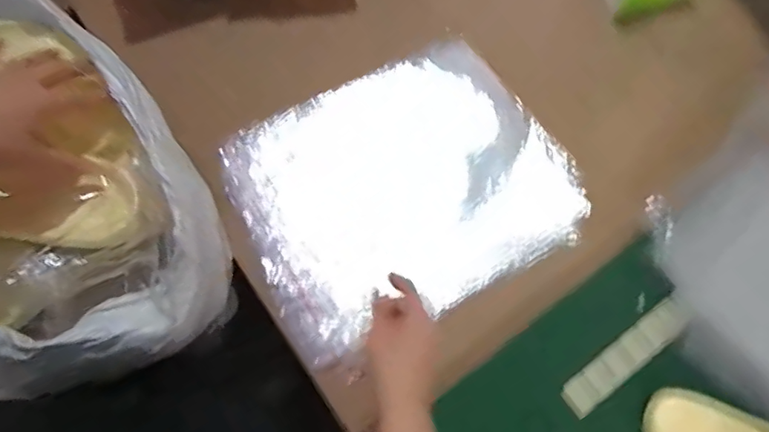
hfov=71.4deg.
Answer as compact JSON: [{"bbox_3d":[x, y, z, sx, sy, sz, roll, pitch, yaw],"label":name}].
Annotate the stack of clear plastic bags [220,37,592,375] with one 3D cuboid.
[{"bbox_3d":[0.021,-0.038,0.714,0.414,0.022,0.328,-27,75,-9],"label":"stack of clear plastic bags"}]

